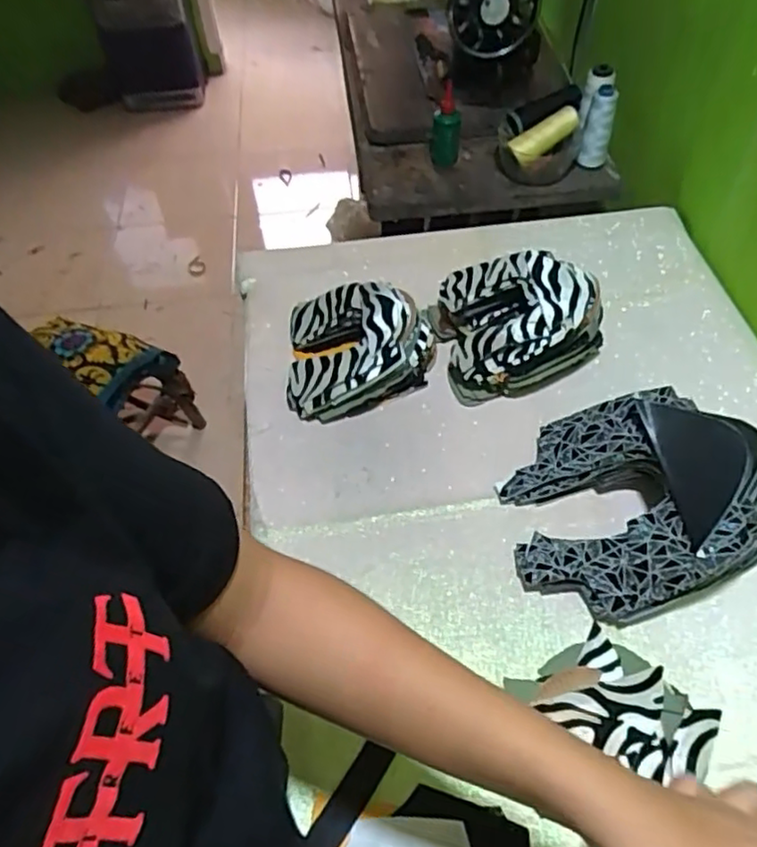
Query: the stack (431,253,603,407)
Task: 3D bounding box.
[{"bbox_3d":[0.161,-0.122,0.742,0.175,0.091,0.167,-8,52,-3],"label":"stack"}]

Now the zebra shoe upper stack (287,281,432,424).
[{"bbox_3d":[-0.022,-0.089,0.733,0.167,0.085,0.155,-3,52,1],"label":"zebra shoe upper stack"}]

